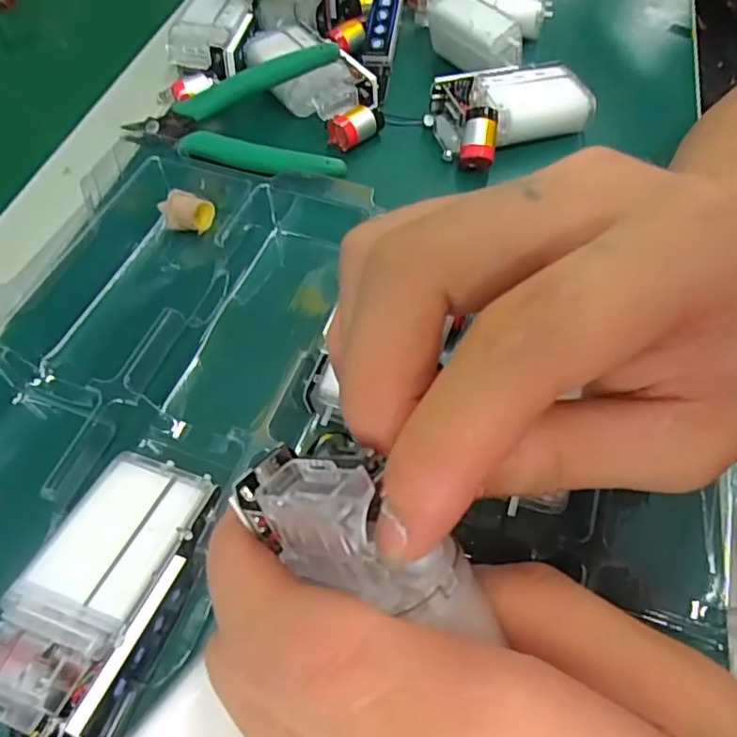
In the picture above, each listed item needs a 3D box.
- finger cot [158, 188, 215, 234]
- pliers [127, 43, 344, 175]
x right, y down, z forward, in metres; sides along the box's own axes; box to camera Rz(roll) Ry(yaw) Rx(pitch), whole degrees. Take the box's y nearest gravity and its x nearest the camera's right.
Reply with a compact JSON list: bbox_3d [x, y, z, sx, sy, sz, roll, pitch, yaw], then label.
[{"bbox_3d":[-0.086,-0.074,0.276,0.019,0.015,0.016,13,59,9],"label":"finger cot"},{"bbox_3d":[-0.069,-0.140,0.308,0.124,0.031,0.065,10,59,7],"label":"pliers"}]

